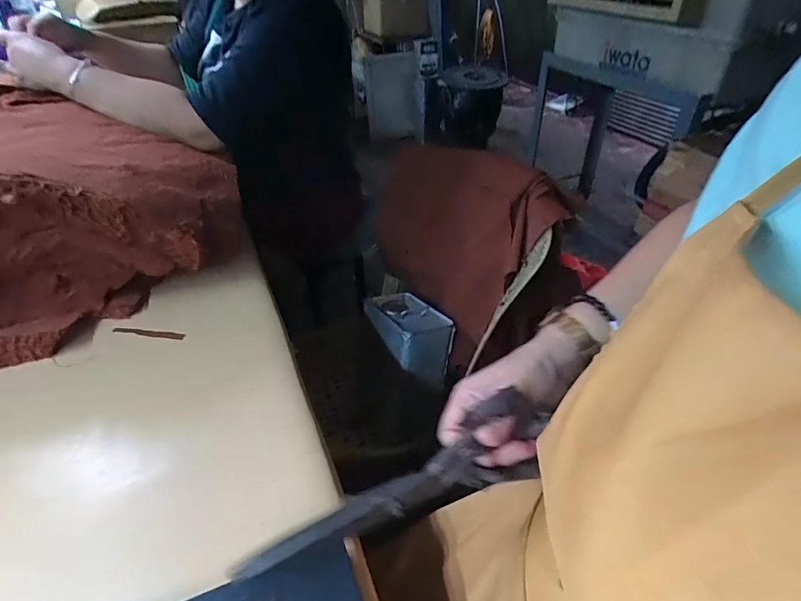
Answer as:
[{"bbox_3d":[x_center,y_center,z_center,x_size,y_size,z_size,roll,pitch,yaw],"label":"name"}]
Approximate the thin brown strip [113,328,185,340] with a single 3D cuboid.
[{"bbox_3d":[-0.286,0.038,0.516,0.083,0.010,0.010,3,38,2],"label":"thin brown strip"}]

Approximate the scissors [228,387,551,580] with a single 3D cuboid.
[{"bbox_3d":[0.003,0.128,0.305,0.228,0.063,0.028,-23,41,-10],"label":"scissors"}]

